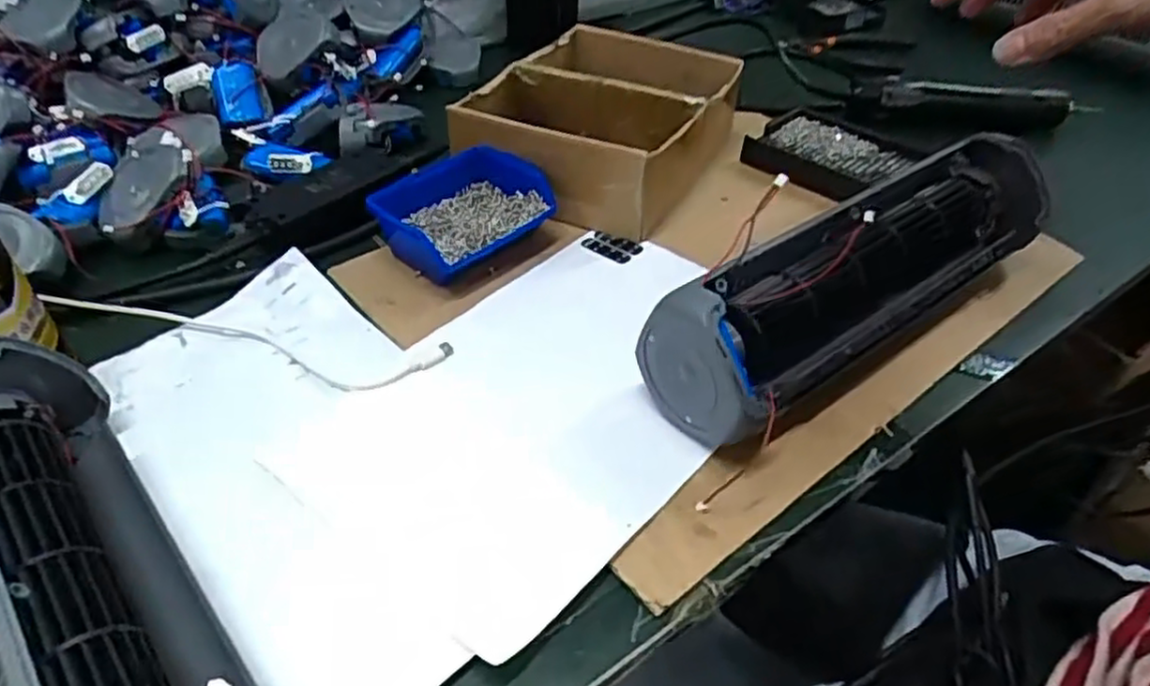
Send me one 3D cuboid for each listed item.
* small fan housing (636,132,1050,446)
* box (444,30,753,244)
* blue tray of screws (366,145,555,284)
[{"bbox_3d":[0.179,-0.041,0.448,0.312,0.081,0.069,-26,48,-27],"label":"small fan housing"},{"bbox_3d":[0.024,-0.189,0.620,0.172,0.069,0.231,21,45,21],"label":"box"},{"bbox_3d":[-0.081,-0.092,0.523,0.087,0.047,0.119,30,49,28],"label":"blue tray of screws"}]

